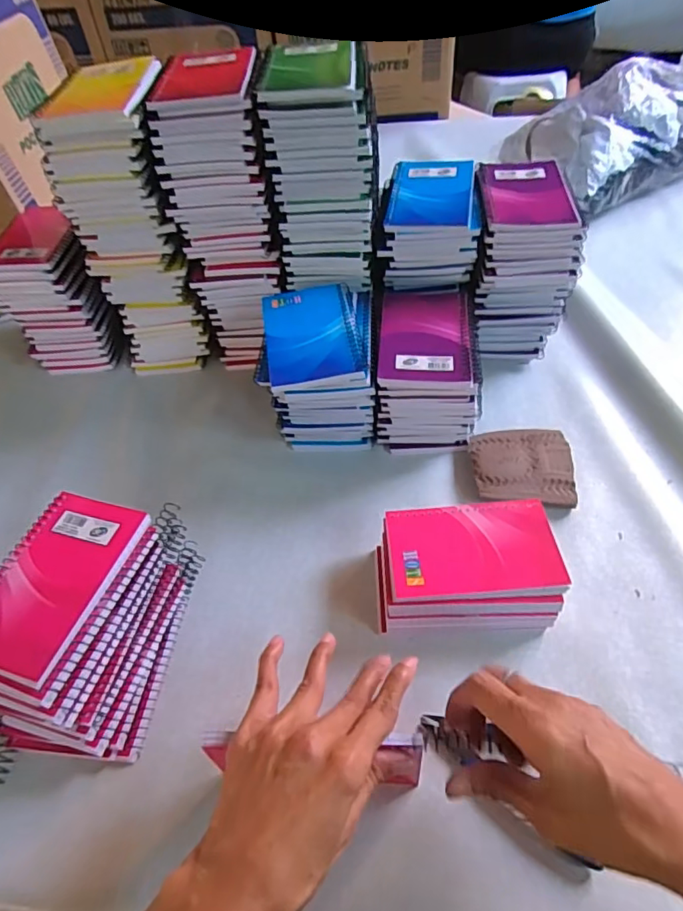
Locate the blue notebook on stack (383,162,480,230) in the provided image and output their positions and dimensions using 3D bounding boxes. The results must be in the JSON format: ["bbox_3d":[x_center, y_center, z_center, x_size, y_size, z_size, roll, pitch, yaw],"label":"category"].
[{"bbox_3d":[0.092,-0.267,0.540,0.087,0.010,0.126,3,51,9],"label":"blue notebook on stack"}]

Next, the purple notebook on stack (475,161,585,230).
[{"bbox_3d":[0.186,-0.265,0.535,0.088,0.010,0.124,2,51,7],"label":"purple notebook on stack"}]

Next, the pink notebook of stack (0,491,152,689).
[{"bbox_3d":[-0.204,0.087,0.377,0.084,0.010,0.130,13,53,16],"label":"pink notebook of stack"}]

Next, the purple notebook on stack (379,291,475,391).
[{"bbox_3d":[0.080,-0.112,0.505,0.083,0.018,0.125,1,51,7],"label":"purple notebook on stack"}]

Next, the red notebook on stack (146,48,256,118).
[{"bbox_3d":[-0.122,-0.340,0.481,0.084,0.015,0.126,-4,50,2],"label":"red notebook on stack"}]

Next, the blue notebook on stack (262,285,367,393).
[{"bbox_3d":[-0.027,-0.112,0.494,0.083,0.015,0.124,-9,50,-1],"label":"blue notebook on stack"}]

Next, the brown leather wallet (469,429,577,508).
[{"bbox_3d":[0.173,0.009,0.511,0.091,0.023,0.088,3,51,8],"label":"brown leather wallet"}]

